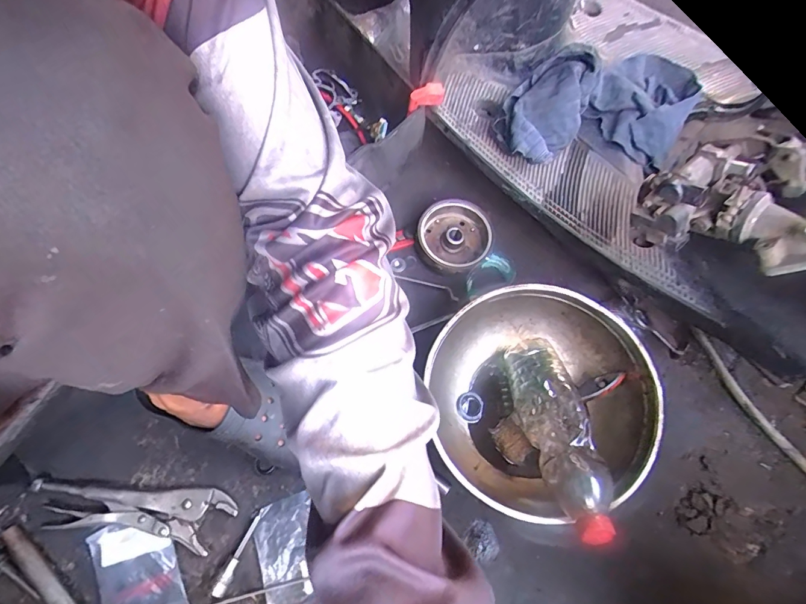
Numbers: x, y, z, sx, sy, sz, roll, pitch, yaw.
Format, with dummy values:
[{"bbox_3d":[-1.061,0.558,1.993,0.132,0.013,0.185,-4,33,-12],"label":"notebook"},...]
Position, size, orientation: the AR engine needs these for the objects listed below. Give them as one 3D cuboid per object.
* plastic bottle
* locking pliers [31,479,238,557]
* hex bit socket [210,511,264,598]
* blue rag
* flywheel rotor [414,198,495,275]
[{"bbox_3d":[0.170,0.144,0.466,0.061,0.067,0.224,-8,44,-1],"label":"plastic bottle"},{"bbox_3d":[-0.327,0.253,0.509,0.238,0.026,0.066,6,67,5],"label":"locking pliers"},{"bbox_3d":[-0.191,0.292,0.492,0.014,0.020,0.093,20,68,10],"label":"hex bit socket"},{"bbox_3d":[0.250,-0.251,0.540,0.258,0.088,0.147,-10,66,-2],"label":"blue rag"},{"bbox_3d":[0.072,-0.092,0.611,0.105,0.041,0.107,-1,66,2],"label":"flywheel rotor"}]

